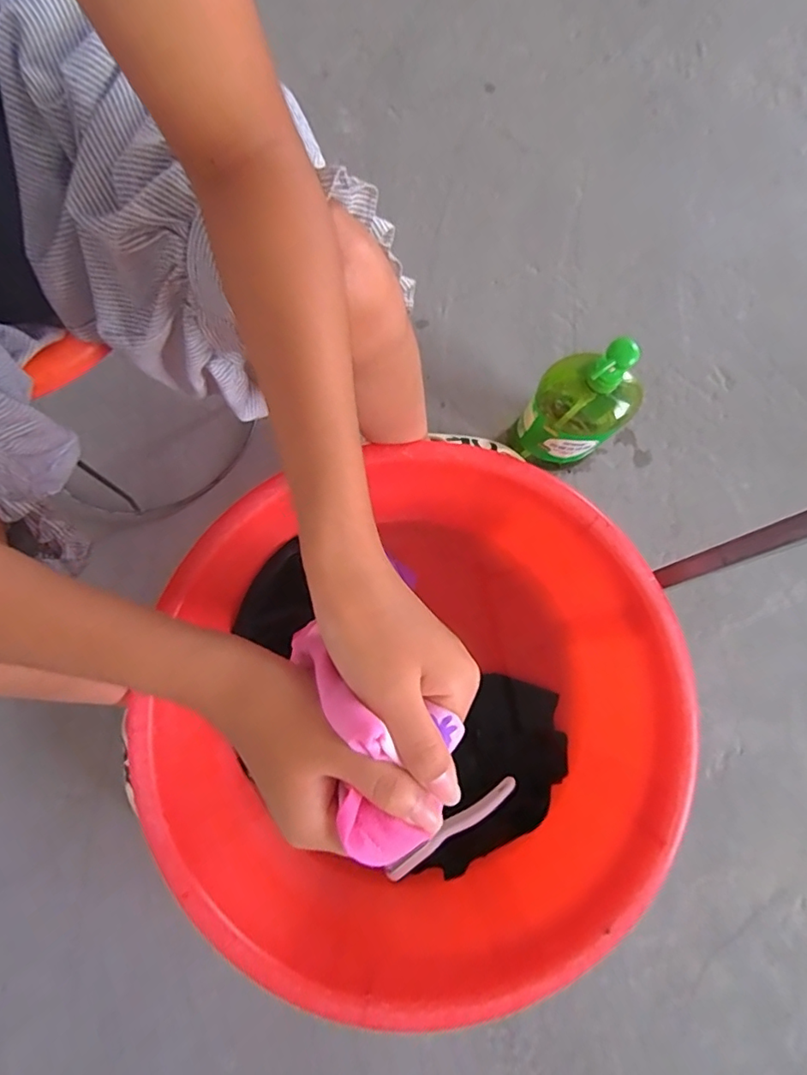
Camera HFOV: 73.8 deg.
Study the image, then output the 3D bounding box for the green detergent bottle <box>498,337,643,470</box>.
[{"bbox_3d":[0.212,-0.157,0.671,0.109,0.260,0.093,44,82,6],"label":"green detergent bottle"}]

